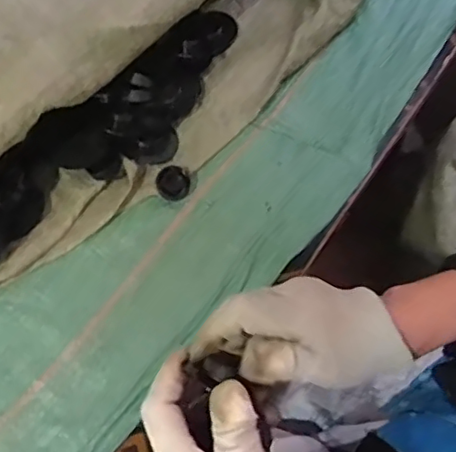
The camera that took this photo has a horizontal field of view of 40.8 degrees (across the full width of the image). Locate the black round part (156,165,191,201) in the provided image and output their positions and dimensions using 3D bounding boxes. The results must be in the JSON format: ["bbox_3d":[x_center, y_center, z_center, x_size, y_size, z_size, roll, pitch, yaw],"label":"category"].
[{"bbox_3d":[-0.047,-0.039,0.514,0.028,0.018,0.030,-1,66,3],"label":"black round part"}]

